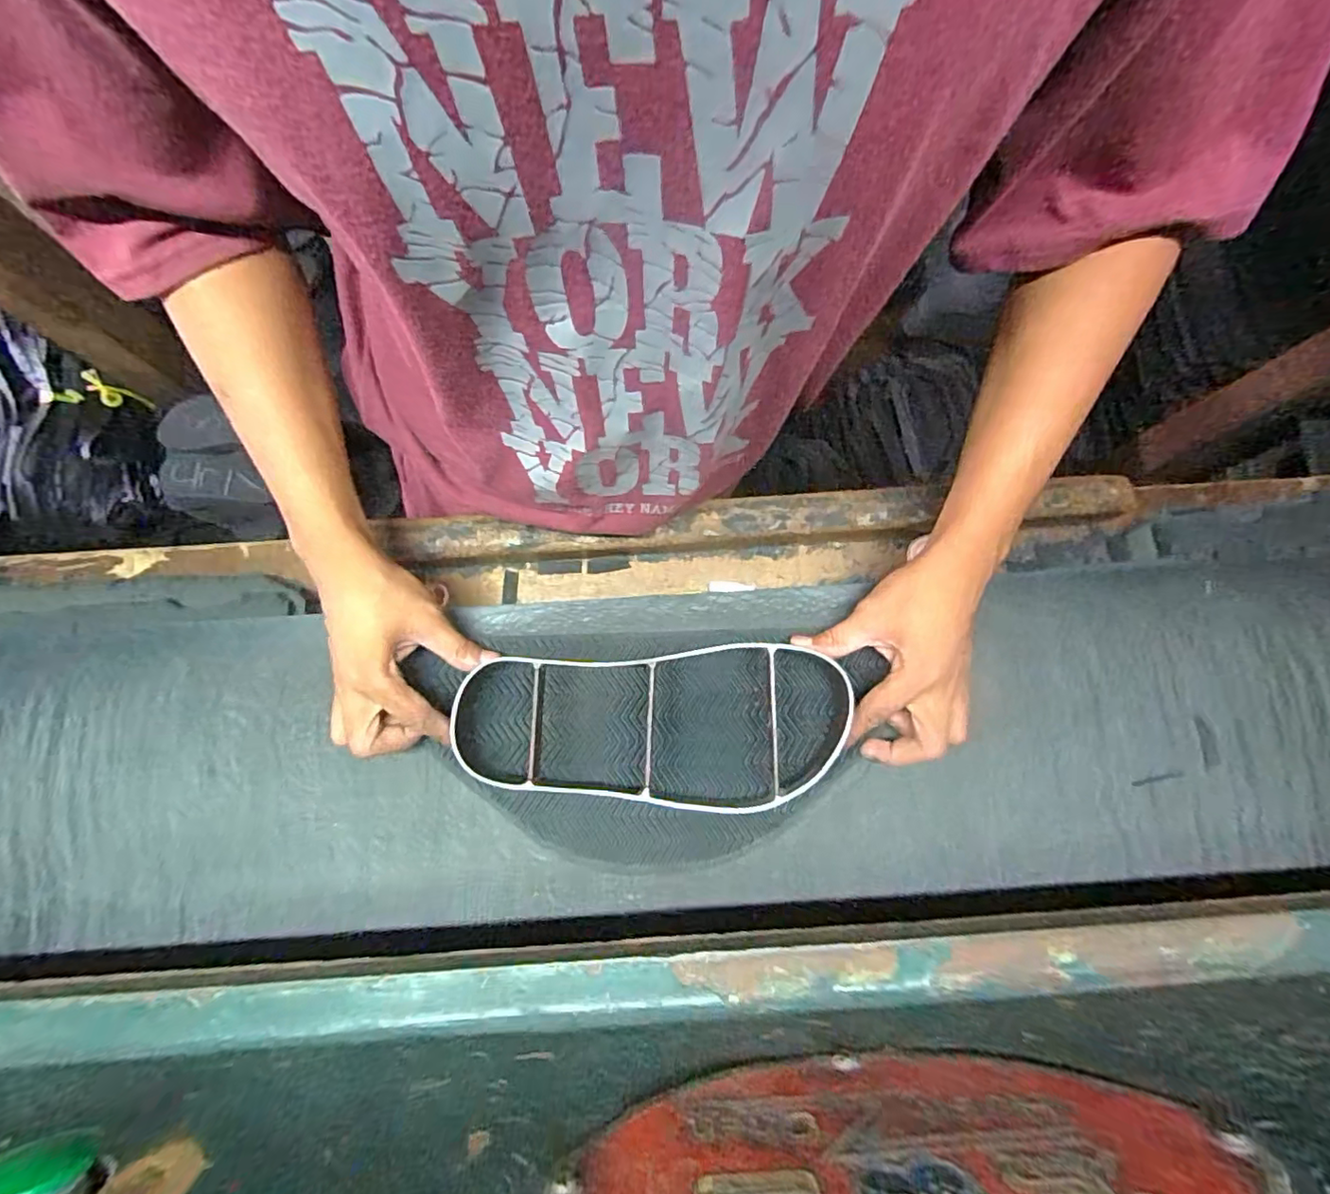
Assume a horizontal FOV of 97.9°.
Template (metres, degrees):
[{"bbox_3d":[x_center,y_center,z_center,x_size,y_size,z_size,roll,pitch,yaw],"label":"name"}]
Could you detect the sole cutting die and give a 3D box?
[{"bbox_3d":[-0.007,0.091,0.398,0.260,0.044,0.109,-2,79,0],"label":"sole cutting die"}]

